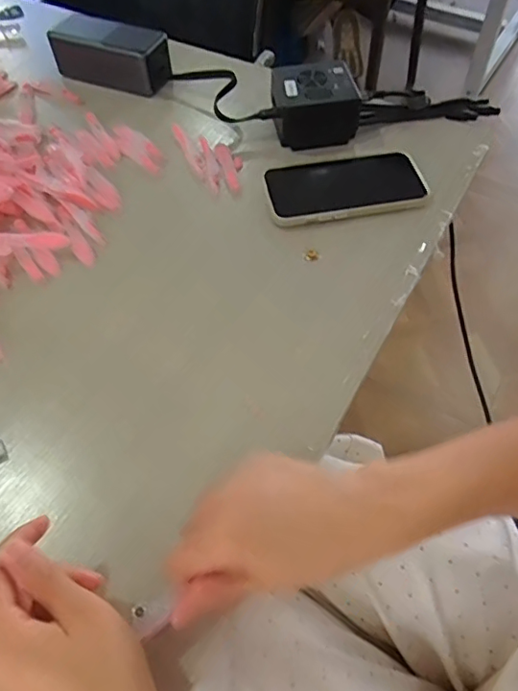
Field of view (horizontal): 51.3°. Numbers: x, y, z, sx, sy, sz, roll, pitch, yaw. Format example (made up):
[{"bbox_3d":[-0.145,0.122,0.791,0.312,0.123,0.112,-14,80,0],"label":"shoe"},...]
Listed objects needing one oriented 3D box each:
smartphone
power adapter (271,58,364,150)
[{"bbox_3d":[0.079,-0.150,0.503,0.144,0.013,0.082,-5,56,-3],"label":"smartphone"},{"bbox_3d":[0.055,-0.240,0.537,0.078,0.048,0.072,-10,56,-6],"label":"power adapter"}]

